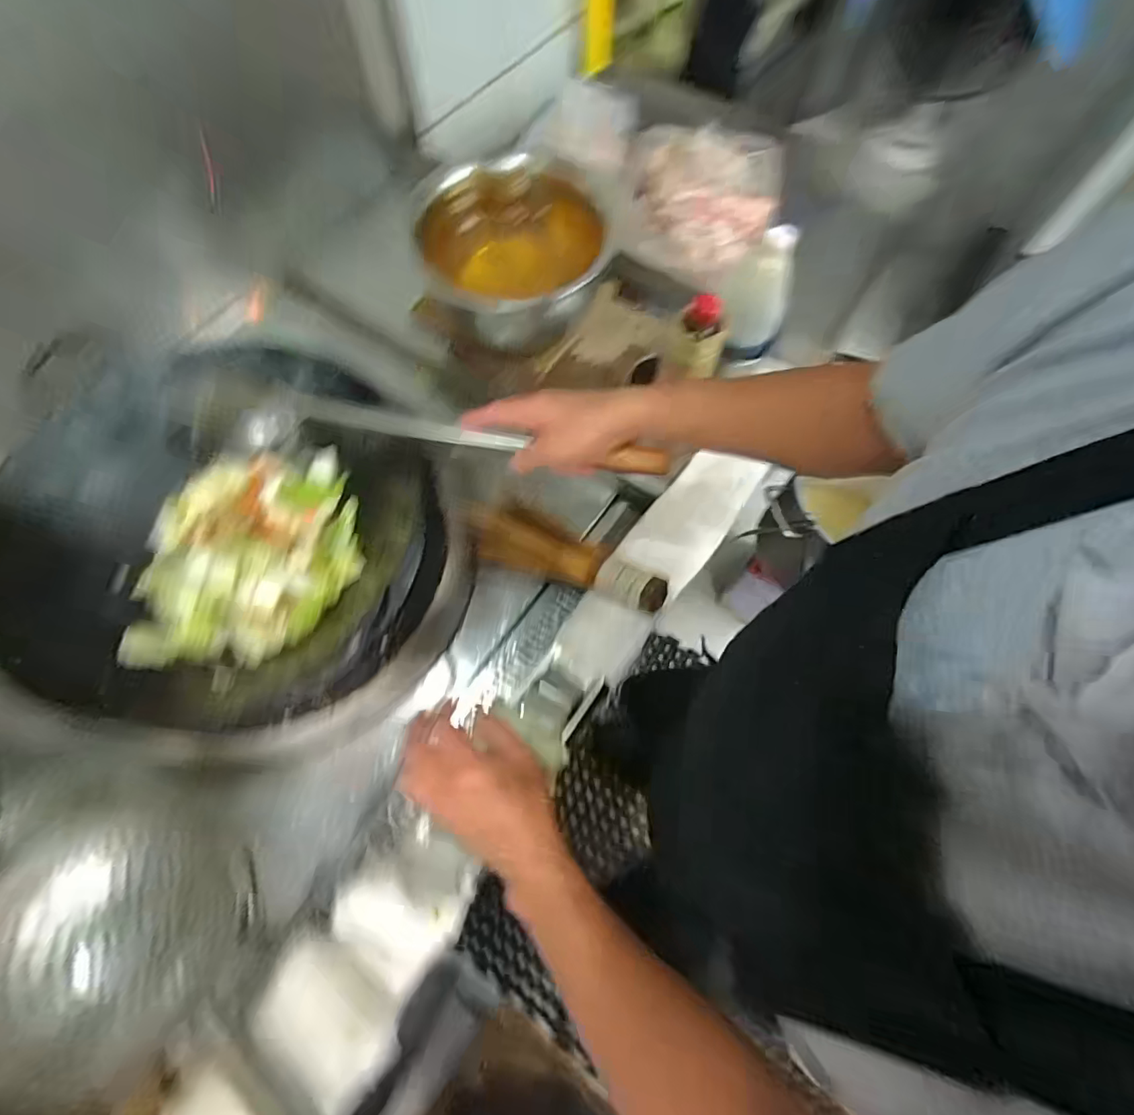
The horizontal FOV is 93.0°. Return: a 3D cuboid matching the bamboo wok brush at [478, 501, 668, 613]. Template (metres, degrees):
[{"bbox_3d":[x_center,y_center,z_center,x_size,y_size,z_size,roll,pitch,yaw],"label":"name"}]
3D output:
[{"bbox_3d":[0.004,-0.004,0.691,0.261,0.065,0.083,23,68,24],"label":"bamboo wok brush"}]

